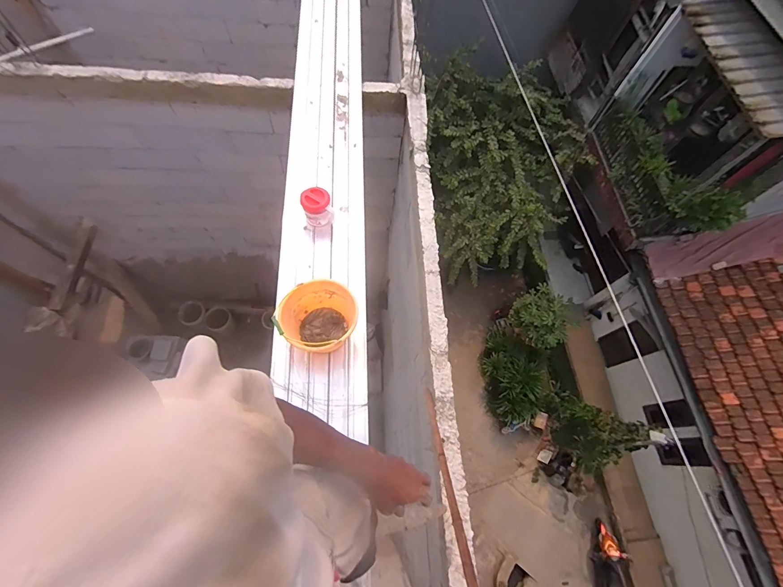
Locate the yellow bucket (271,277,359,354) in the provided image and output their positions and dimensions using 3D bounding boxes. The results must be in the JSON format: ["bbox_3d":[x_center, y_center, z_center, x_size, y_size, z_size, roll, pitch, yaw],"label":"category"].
[{"bbox_3d":[-0.283,0.111,1.464,0.264,0.201,0.293,32,67,9],"label":"yellow bucket"}]

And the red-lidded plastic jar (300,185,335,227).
[{"bbox_3d":[-0.342,-0.400,1.689,0.142,0.170,0.114,-13,68,-11],"label":"red-lidded plastic jar"}]

